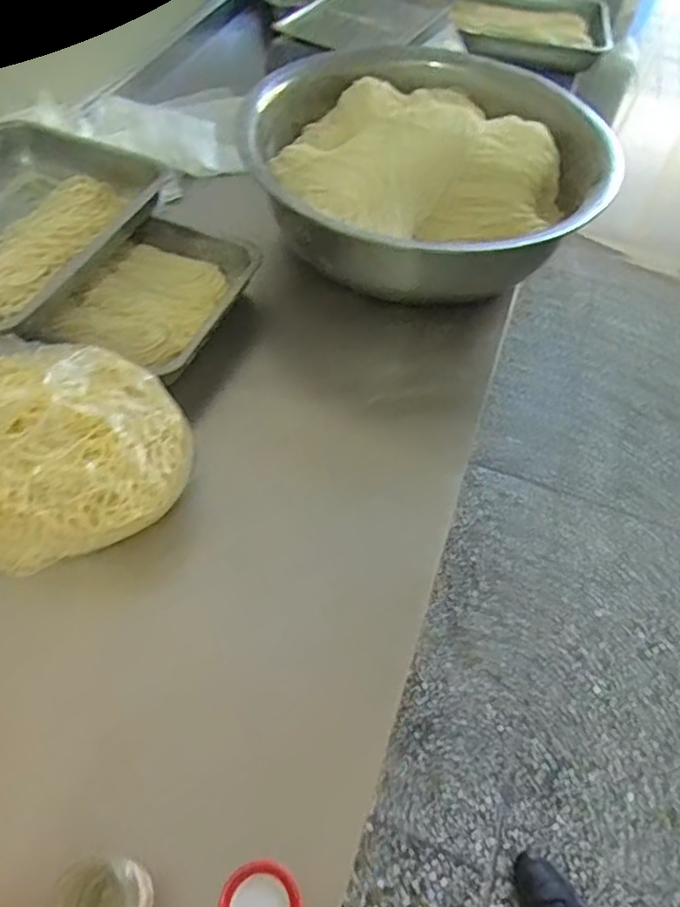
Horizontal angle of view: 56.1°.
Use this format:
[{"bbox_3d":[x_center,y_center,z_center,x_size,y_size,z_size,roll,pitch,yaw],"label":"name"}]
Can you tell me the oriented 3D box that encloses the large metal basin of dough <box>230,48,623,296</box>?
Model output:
[{"bbox_3d":[0.108,-0.432,0.965,0.494,0.195,0.458,2,55,-3],"label":"large metal basin of dough"}]

